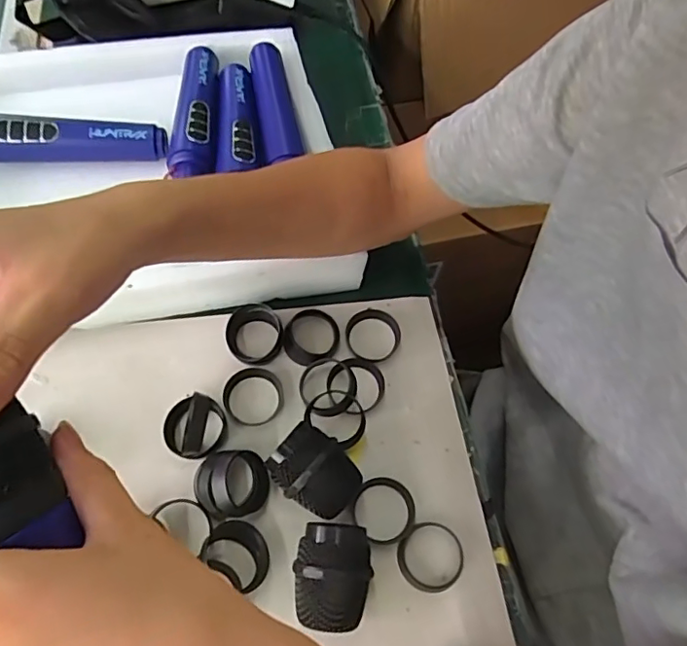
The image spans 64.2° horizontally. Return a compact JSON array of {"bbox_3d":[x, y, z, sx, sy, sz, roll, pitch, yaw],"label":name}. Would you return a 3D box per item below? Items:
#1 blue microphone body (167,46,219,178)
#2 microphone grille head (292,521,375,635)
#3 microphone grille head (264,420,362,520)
[{"bbox_3d":[-0.132,-0.189,0.488,0.040,0.031,0.149,-4,62,-6],"label":"blue microphone body"},{"bbox_3d":[-0.006,0.157,0.342,0.048,0.046,0.061,3,62,-3],"label":"microphone grille head"},{"bbox_3d":[-0.020,0.101,0.369,0.057,0.047,0.044,39,66,16],"label":"microphone grille head"}]

